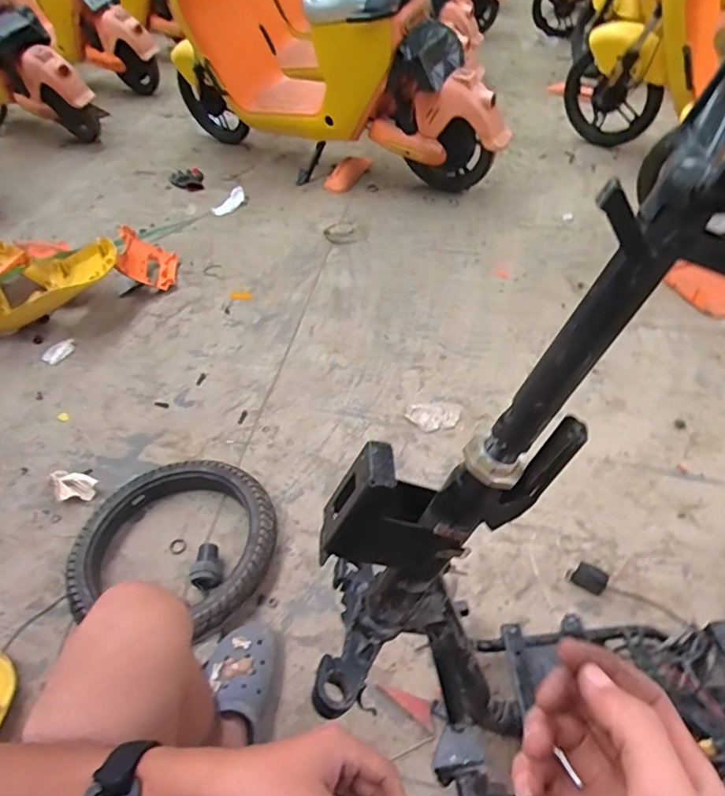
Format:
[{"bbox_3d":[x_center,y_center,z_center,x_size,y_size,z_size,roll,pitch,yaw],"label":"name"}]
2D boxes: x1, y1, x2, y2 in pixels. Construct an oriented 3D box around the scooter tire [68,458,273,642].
[{"bbox_3d":[-0.329,0.264,0.976,0.342,0.067,0.330,8,47,13],"label":"scooter tire"}]

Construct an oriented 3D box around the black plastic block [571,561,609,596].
[{"bbox_3d":[0.380,0.303,0.895,0.051,0.041,0.032,29,54,28],"label":"black plastic block"}]

